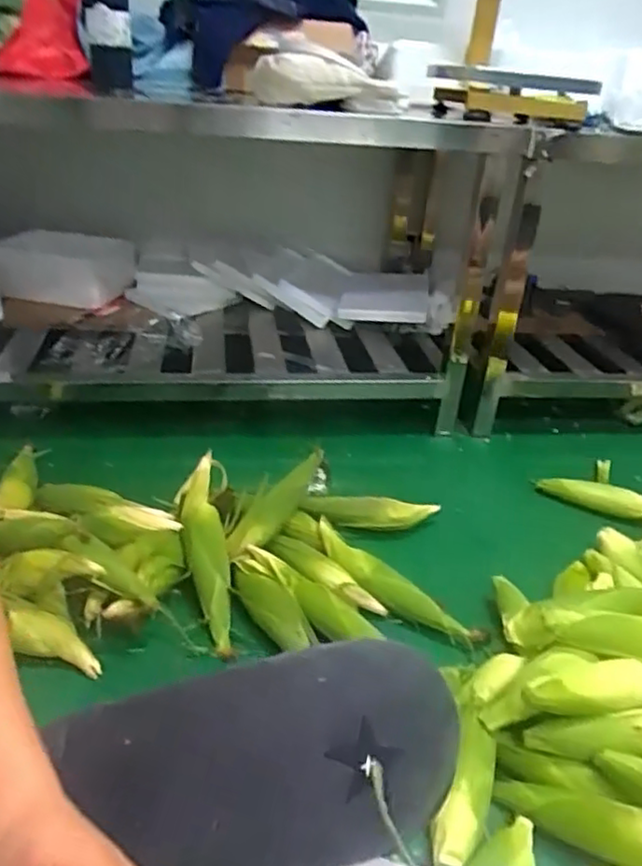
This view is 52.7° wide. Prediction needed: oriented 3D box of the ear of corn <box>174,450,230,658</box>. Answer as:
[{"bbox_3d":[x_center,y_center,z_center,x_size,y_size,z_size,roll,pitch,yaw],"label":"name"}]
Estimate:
[{"bbox_3d":[-0.206,0.199,1.150,0.074,0.055,0.370,-6,49,-15],"label":"ear of corn"}]

